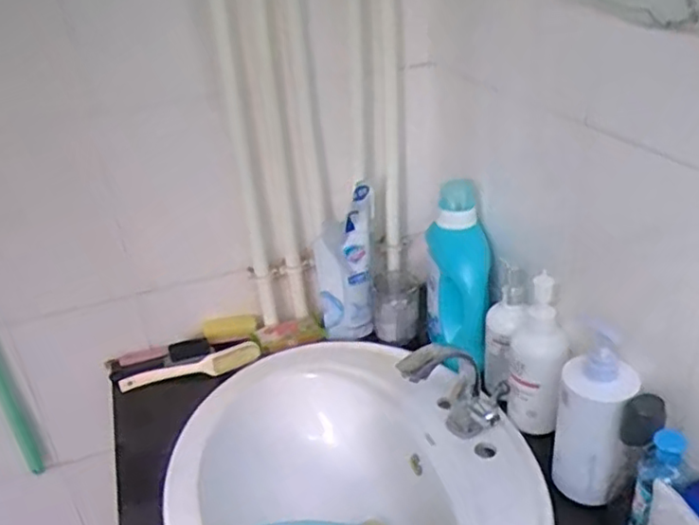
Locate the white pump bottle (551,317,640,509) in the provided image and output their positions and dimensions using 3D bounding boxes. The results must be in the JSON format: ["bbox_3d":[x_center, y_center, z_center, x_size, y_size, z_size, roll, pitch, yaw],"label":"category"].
[{"bbox_3d":[0.275,0.176,0.752,0.070,0.204,0.065,16,35,34],"label":"white pump bottle"}]

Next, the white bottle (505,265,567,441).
[{"bbox_3d":[0.241,0.119,0.863,0.073,0.202,0.089,5,30,18],"label":"white bottle"}]

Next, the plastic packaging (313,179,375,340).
[{"bbox_3d":[-0.005,0.001,1.087,0.101,0.223,0.074,-5,28,1],"label":"plastic packaging"}]

